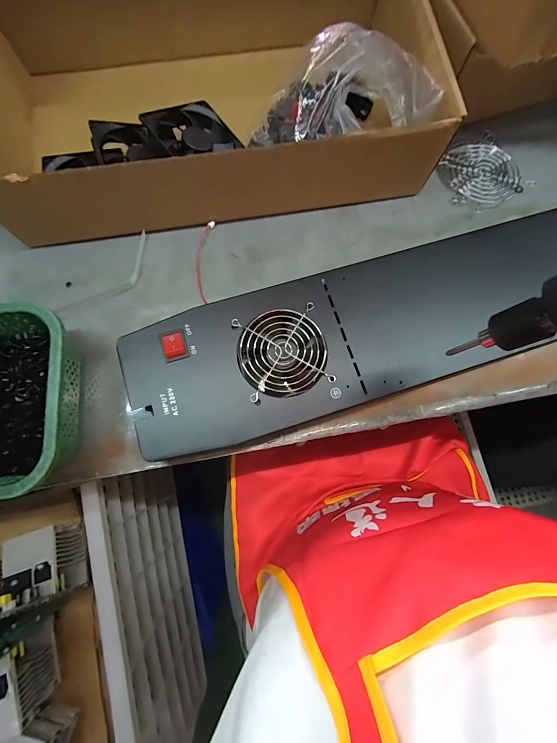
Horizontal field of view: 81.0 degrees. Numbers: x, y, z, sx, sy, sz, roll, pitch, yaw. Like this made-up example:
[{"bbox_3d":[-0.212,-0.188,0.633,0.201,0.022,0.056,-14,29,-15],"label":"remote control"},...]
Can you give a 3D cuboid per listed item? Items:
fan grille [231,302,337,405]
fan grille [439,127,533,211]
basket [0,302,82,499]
[{"bbox_3d":[0.005,-0.022,0.340,0.086,0.006,0.086,-14,79,-4],"label":"fan grille"},{"bbox_3d":[0.262,-0.257,0.423,0.095,0.012,0.095,-31,80,-7],"label":"fan grille"},{"bbox_3d":[-0.266,0.030,0.308,0.151,0.066,0.164,-5,78,-2],"label":"basket"}]

